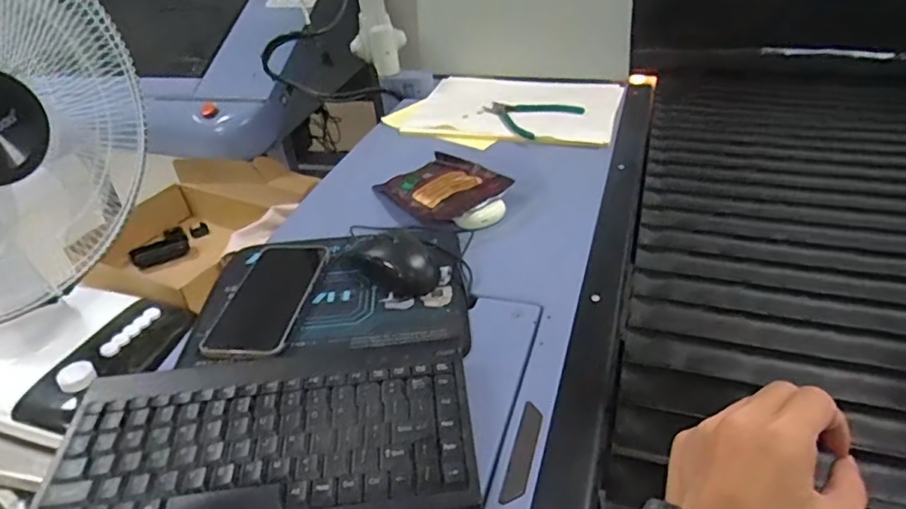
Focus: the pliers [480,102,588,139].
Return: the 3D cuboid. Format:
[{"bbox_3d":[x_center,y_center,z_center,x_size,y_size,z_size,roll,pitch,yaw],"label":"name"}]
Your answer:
[{"bbox_3d":[0.111,-0.214,0.882,0.109,0.008,0.126,-28,42,-22],"label":"pliers"}]

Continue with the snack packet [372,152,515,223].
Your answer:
[{"bbox_3d":[-0.011,-0.090,0.753,0.122,0.020,0.151,-33,41,-25],"label":"snack packet"}]

